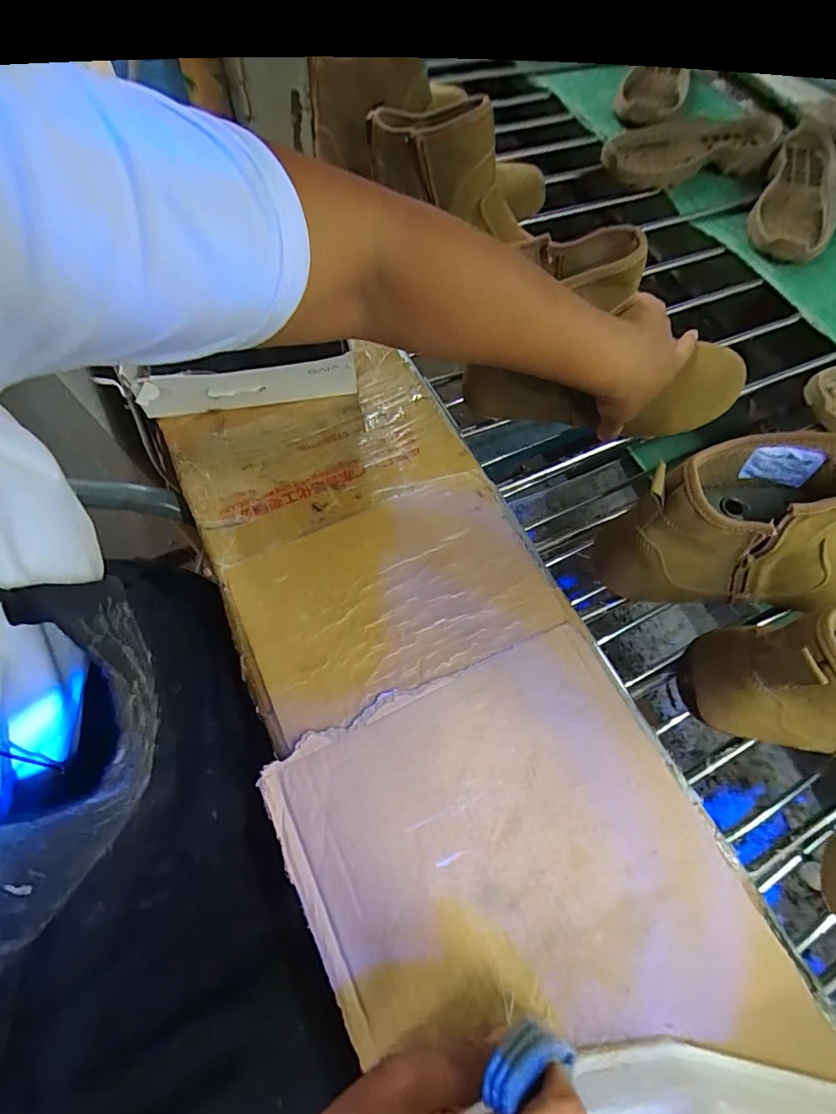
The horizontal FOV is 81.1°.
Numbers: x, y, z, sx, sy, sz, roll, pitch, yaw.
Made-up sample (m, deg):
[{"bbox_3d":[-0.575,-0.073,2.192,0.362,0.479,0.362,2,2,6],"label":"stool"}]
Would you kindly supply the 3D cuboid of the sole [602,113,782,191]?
[{"bbox_3d":[0.416,-0.610,0.733,0.316,0.042,0.097,-17,68,-10],"label":"sole"}]

